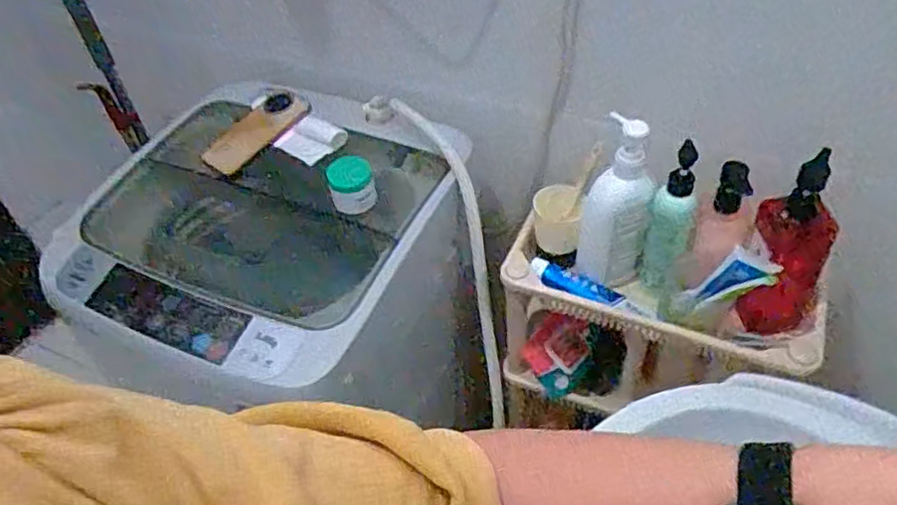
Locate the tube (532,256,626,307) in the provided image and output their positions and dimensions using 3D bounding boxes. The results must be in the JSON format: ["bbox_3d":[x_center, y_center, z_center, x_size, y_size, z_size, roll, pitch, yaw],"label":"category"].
[{"bbox_3d":[0.175,0.043,0.915,0.129,0.023,0.033,18,49,22],"label":"tube"}]

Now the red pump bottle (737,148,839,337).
[{"bbox_3d":[0.400,0.003,0.777,0.091,0.226,0.073,1,45,6],"label":"red pump bottle"}]

